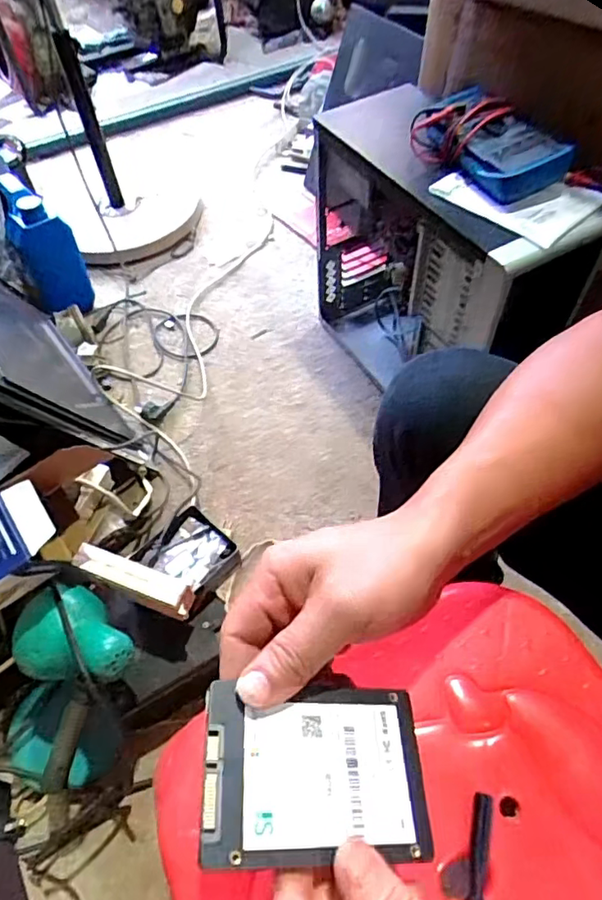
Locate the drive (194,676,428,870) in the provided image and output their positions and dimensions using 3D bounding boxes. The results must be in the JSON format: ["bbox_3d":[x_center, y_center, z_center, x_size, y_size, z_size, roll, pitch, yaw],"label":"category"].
[{"bbox_3d":[0.008,0.138,0.242,0.098,0.004,0.066,9,48,-14],"label":"drive"}]

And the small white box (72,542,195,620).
[{"bbox_3d":[-0.193,0.148,0.642,0.149,0.038,0.043,17,57,14],"label":"small white box"}]

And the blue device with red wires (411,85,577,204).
[{"bbox_3d":[0.195,-0.325,0.594,0.175,0.073,0.056,35,63,24],"label":"blue device with red wires"}]

